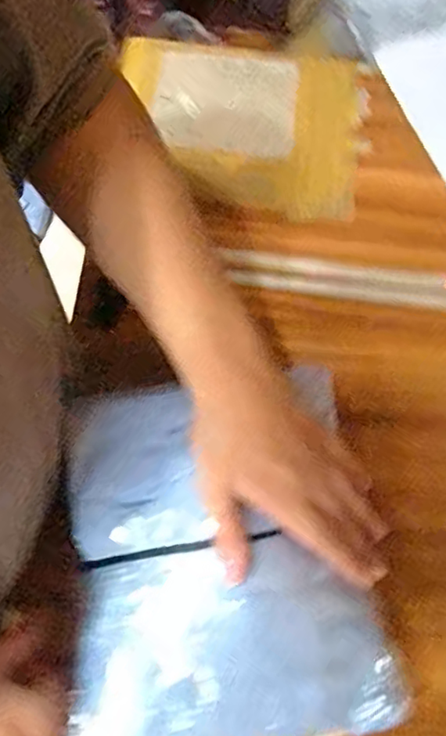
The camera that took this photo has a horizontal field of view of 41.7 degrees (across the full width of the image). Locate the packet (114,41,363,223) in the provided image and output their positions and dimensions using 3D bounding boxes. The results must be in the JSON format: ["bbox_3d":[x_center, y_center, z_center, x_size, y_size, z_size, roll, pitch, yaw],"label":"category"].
[{"bbox_3d":[0.019,-0.267,0.634,0.252,0.023,0.207,5,71,-1],"label":"packet"}]

